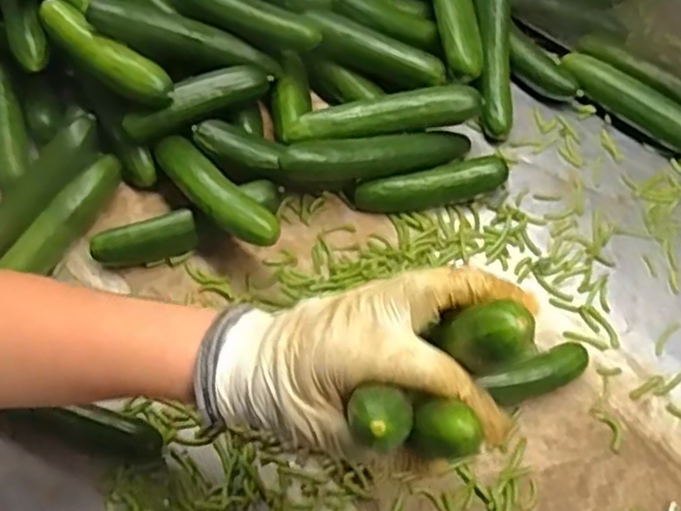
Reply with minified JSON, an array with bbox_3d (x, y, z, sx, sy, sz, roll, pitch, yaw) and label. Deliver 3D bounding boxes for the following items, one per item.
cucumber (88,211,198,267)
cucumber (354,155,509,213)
[{"bbox_3d":[-0.146,-0.010,0.514,0.076,0.022,0.025,-17,69,-9],"label":"cucumber"},{"bbox_3d":[0.070,-0.054,0.533,0.114,0.032,0.025,-10,65,-4],"label":"cucumber"}]

